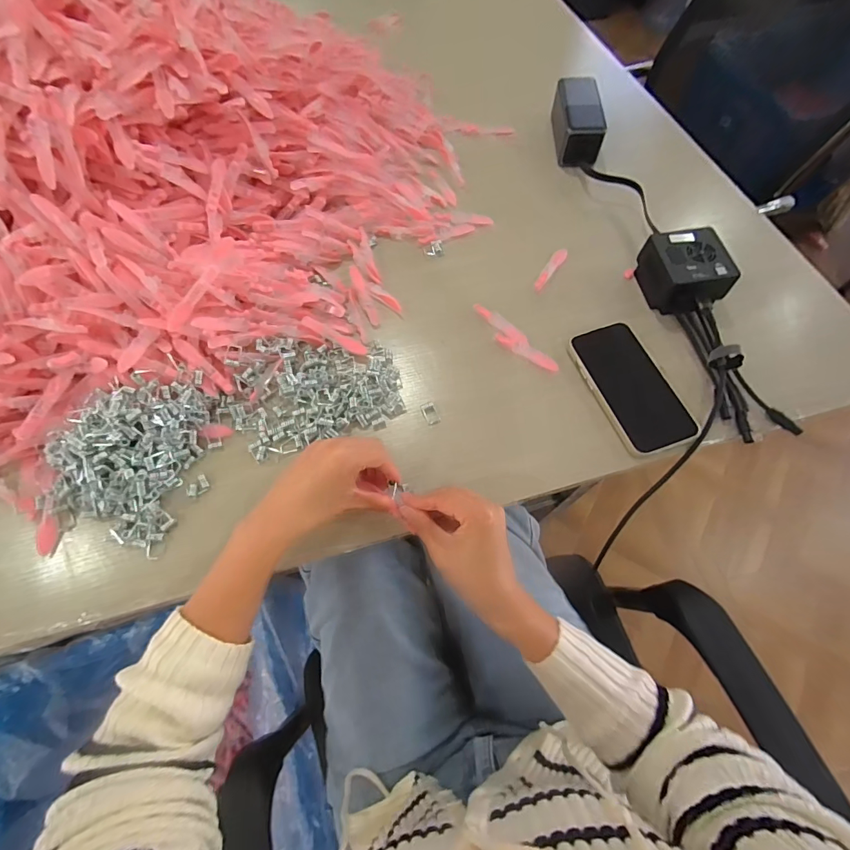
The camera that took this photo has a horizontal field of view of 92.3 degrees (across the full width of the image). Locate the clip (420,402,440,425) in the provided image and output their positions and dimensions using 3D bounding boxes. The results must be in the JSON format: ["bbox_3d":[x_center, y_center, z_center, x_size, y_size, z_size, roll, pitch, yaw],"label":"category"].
[{"bbox_3d":[0.006,-0.012,0.420,0.014,0.004,0.025,-20,66,-7],"label":"clip"}]

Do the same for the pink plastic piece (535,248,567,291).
[{"bbox_3d":[0.154,-0.192,0.501,0.015,0.007,0.073,32,70,15],"label":"pink plastic piece"}]

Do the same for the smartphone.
[{"bbox_3d":[0.210,-0.040,0.413,0.079,0.011,0.140,-18,69,-4],"label":"smartphone"}]

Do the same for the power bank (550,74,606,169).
[{"bbox_3d":[0.214,-0.432,0.584,0.059,0.053,0.138,1,65,2],"label":"power bank"}]

